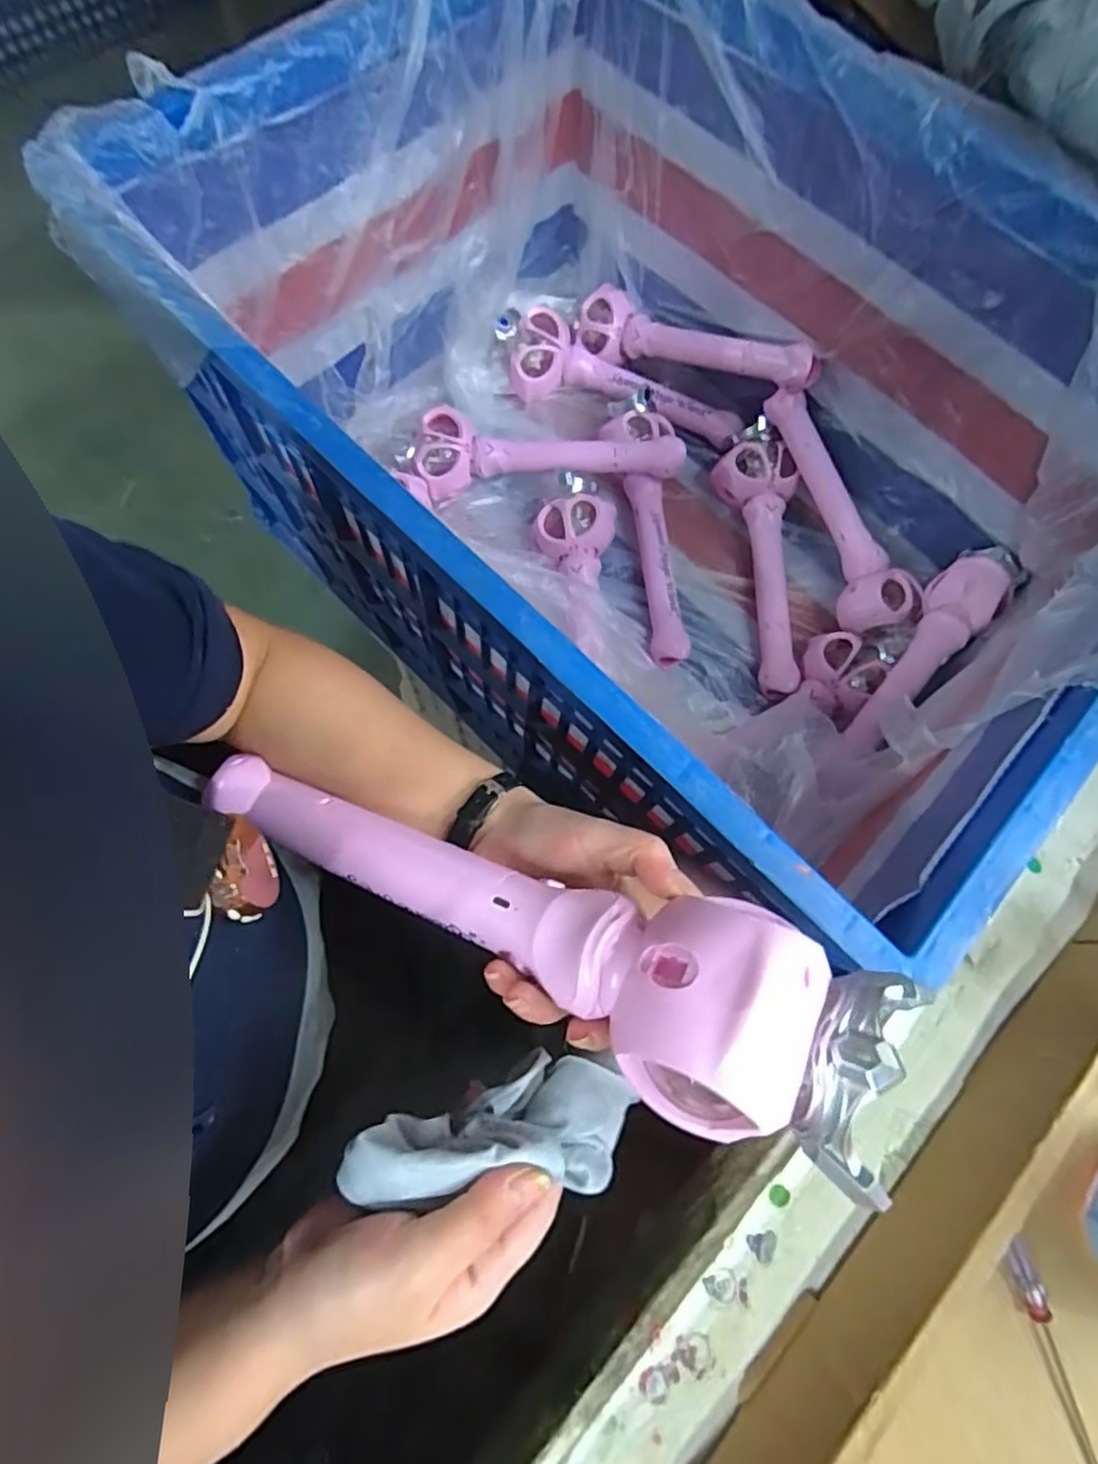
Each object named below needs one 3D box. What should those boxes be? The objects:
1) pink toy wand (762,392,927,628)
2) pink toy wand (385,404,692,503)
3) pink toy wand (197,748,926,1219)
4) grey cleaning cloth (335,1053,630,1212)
[{"bbox_3d":[0.356,-0.276,0.818,0.088,0.062,0.317,-21,85,-9],"label":"pink toy wand"},{"bbox_3d":[-0.012,-0.352,0.835,0.345,0.070,0.087,1,74,-3],"label":"pink toy wand"},{"bbox_3d":[-0.033,0.075,0.297,0.344,0.047,0.082,15,69,30],"label":"pink toy wand"},{"bbox_3d":[-0.023,0.171,0.278,0.122,0.041,0.048,-8,71,-13],"label":"grey cleaning cloth"}]

